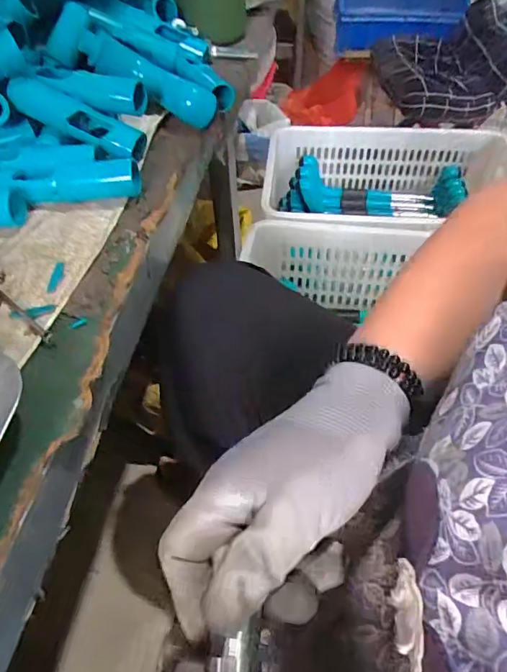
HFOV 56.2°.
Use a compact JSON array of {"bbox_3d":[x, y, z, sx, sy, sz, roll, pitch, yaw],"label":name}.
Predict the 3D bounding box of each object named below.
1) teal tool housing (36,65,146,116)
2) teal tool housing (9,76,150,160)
[{"bbox_3d":[-0.147,-0.218,0.423,0.099,0.027,0.025,8,50,7],"label":"teal tool housing"},{"bbox_3d":[-0.152,-0.188,0.412,0.119,0.022,0.026,24,51,-2],"label":"teal tool housing"}]

